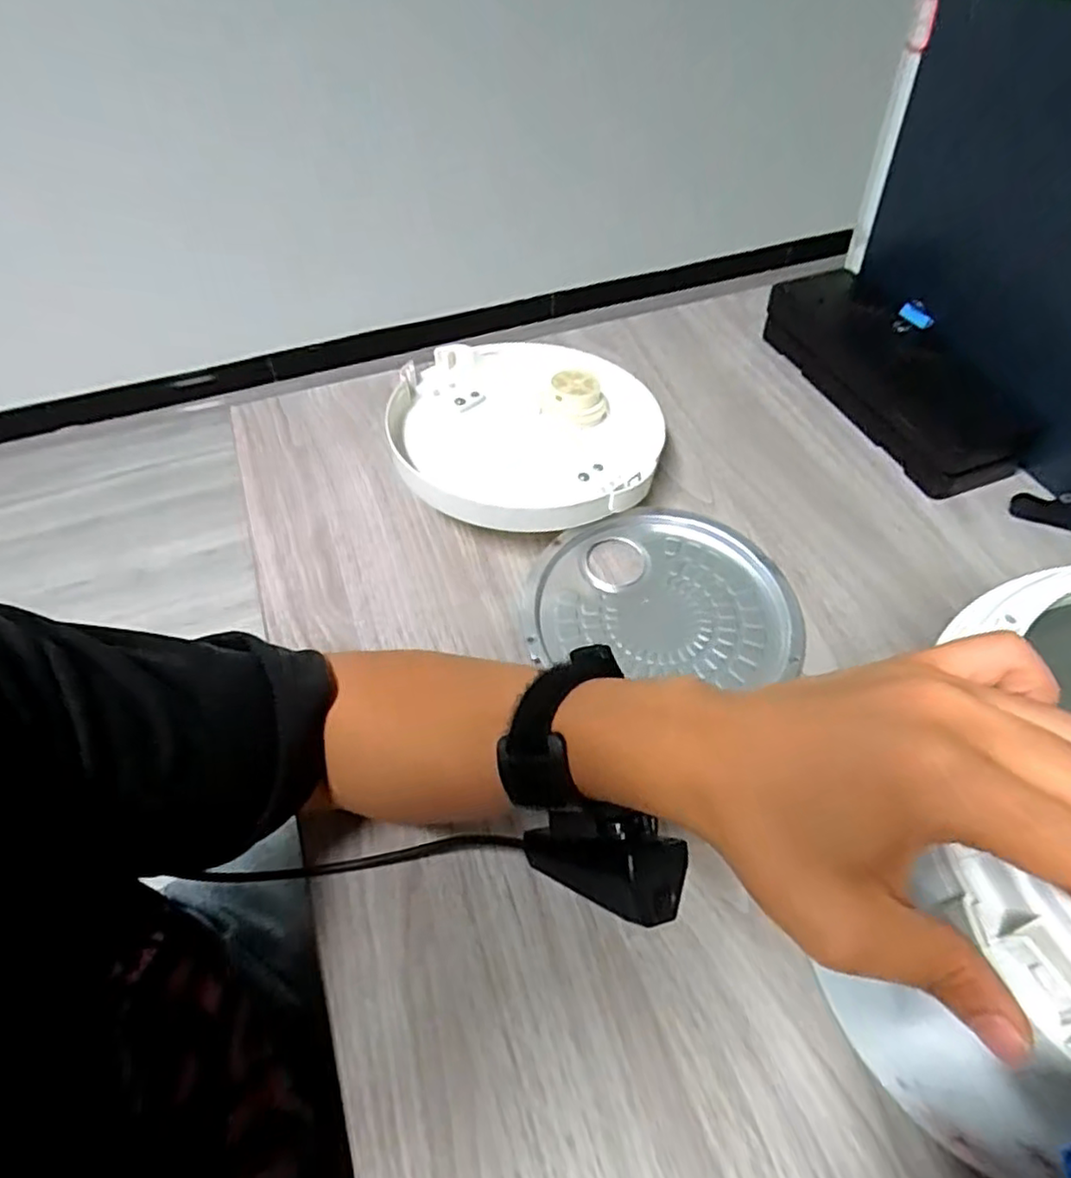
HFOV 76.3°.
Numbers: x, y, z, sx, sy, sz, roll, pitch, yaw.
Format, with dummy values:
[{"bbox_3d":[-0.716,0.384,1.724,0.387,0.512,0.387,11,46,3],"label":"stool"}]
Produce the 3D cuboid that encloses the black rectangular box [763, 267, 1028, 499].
[{"bbox_3d":[0.293,-0.184,0.580,0.073,0.048,0.252,-17,55,-11],"label":"black rectangular box"}]

